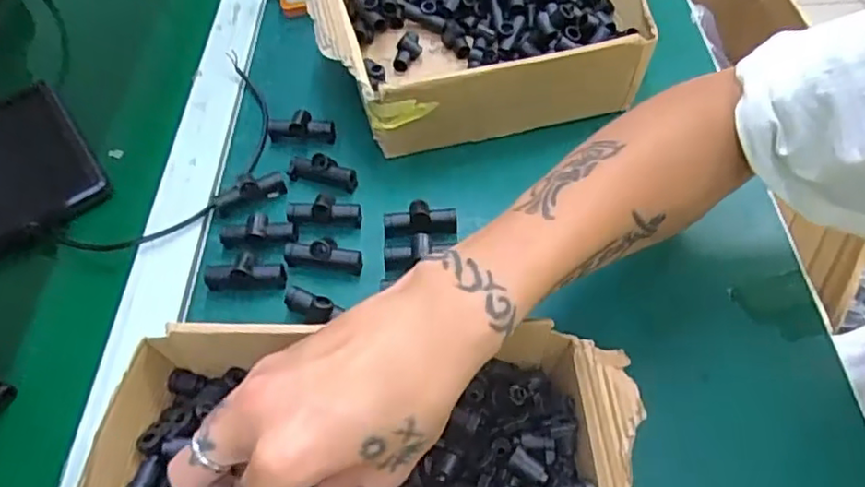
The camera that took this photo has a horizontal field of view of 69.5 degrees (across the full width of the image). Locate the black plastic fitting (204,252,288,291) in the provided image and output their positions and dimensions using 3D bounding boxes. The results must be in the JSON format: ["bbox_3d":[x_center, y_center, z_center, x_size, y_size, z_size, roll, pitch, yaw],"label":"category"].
[{"bbox_3d":[-0.120,0.018,0.403,0.050,0.017,0.020,0,54,4],"label":"black plastic fitting"}]

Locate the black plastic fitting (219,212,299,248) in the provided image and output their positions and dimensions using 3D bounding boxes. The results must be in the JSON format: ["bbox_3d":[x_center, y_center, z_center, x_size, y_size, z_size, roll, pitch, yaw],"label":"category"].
[{"bbox_3d":[-0.116,-0.007,0.416,0.051,0.022,0.016,-5,54,0],"label":"black plastic fitting"}]

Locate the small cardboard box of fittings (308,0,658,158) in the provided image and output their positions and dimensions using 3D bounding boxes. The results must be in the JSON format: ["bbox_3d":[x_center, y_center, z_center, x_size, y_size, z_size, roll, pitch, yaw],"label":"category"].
[{"bbox_3d":[0.040,-0.187,0.515,0.264,0.070,0.214,-13,54,-6],"label":"small cardboard box of fittings"}]

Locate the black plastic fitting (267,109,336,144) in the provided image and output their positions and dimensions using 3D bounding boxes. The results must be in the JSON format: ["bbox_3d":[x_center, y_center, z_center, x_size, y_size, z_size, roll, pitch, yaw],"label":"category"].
[{"bbox_3d":[-0.100,-0.089,0.481,0.051,0.019,0.019,3,54,6],"label":"black plastic fitting"}]

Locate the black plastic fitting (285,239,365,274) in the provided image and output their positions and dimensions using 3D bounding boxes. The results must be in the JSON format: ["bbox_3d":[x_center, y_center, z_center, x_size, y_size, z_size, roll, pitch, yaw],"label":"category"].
[{"bbox_3d":[-0.072,0.008,0.409,0.051,0.018,0.015,3,54,6],"label":"black plastic fitting"}]

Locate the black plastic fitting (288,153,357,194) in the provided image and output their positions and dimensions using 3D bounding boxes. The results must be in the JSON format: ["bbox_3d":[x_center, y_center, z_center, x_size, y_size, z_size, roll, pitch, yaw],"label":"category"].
[{"bbox_3d":[-0.080,-0.053,0.453,0.049,0.016,0.016,15,56,14],"label":"black plastic fitting"}]

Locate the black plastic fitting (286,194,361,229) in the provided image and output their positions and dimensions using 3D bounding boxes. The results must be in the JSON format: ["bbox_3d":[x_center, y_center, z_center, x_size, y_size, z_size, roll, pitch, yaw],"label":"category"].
[{"bbox_3d":[-0.075,-0.023,0.430,0.051,0.018,0.015,3,54,6],"label":"black plastic fitting"}]

